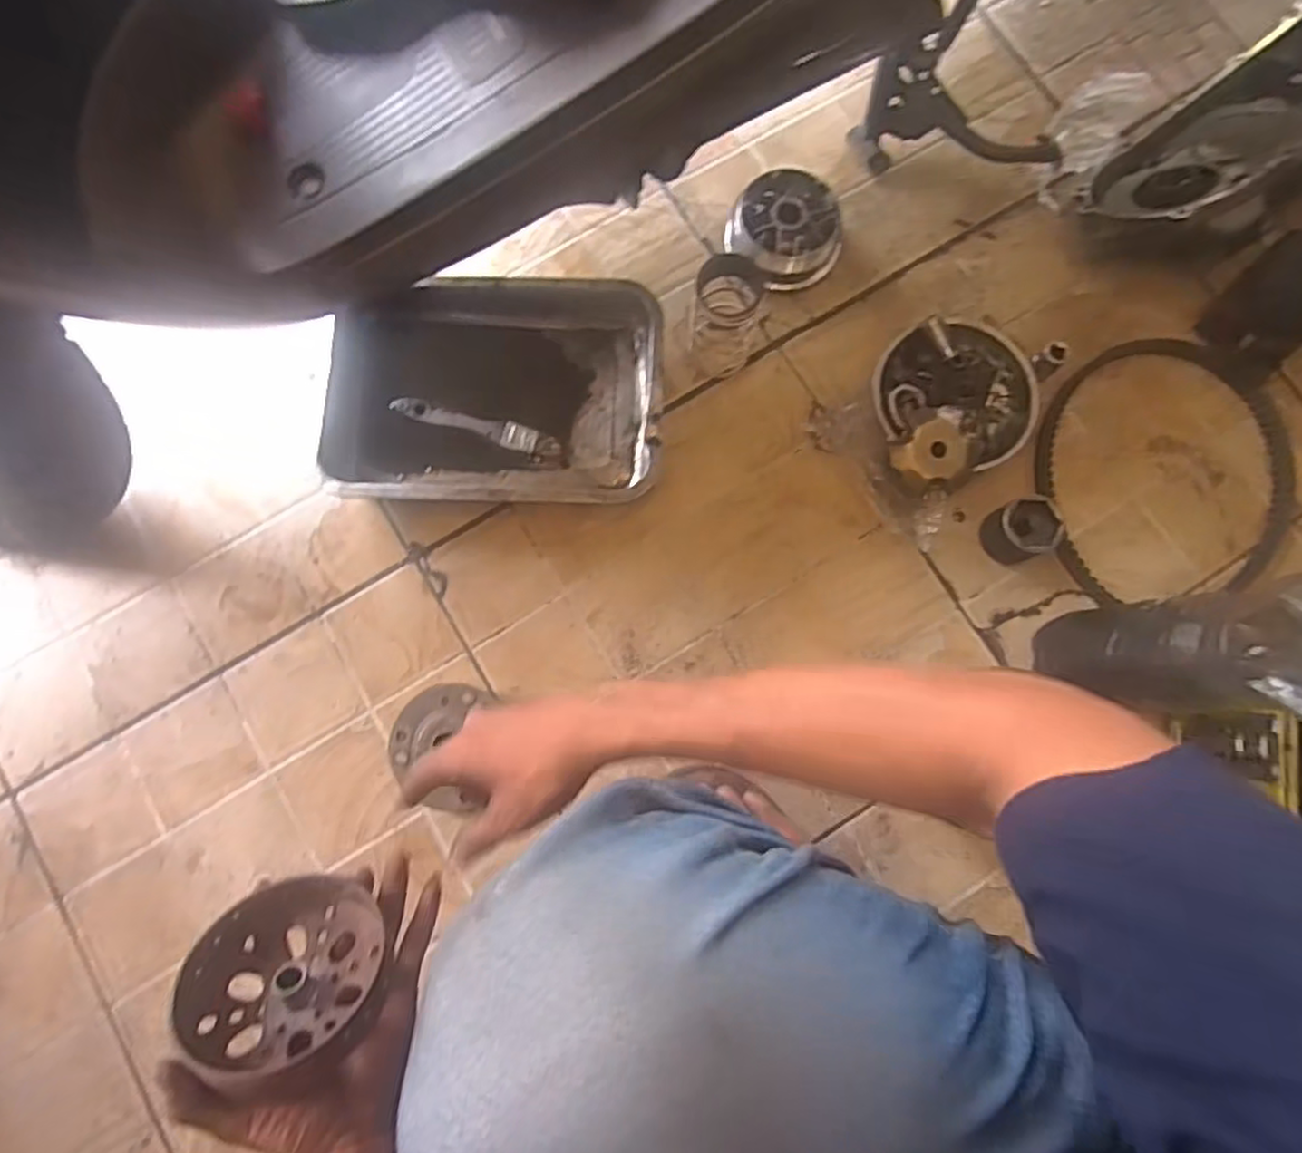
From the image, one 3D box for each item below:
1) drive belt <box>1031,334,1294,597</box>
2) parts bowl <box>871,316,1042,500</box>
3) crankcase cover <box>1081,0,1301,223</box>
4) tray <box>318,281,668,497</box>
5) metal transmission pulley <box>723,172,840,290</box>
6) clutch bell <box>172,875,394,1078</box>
[{"bbox_3d":[0.484,-0.104,0.652,0.241,0.021,0.243,-5,81,-1],"label":"drive belt"},{"bbox_3d":[0.275,-0.162,0.646,0.155,0.049,0.143,0,81,0],"label":"parts bowl"},{"bbox_3d":[0.602,-0.437,0.645,0.389,0.065,0.178,-38,41,1],"label":"crankcase cover"},{"bbox_3d":[-0.144,-0.168,0.646,0.301,0.050,0.211,2,81,0],"label":"tray"},{"bbox_3d":[0.130,-0.336,0.676,0.106,0.050,0.091,44,84,6],"label":"metal transmission pulley"},{"bbox_3d":[-0.229,0.248,0.436,0.110,0.053,0.115,3,40,-8],"label":"clutch bell"}]

